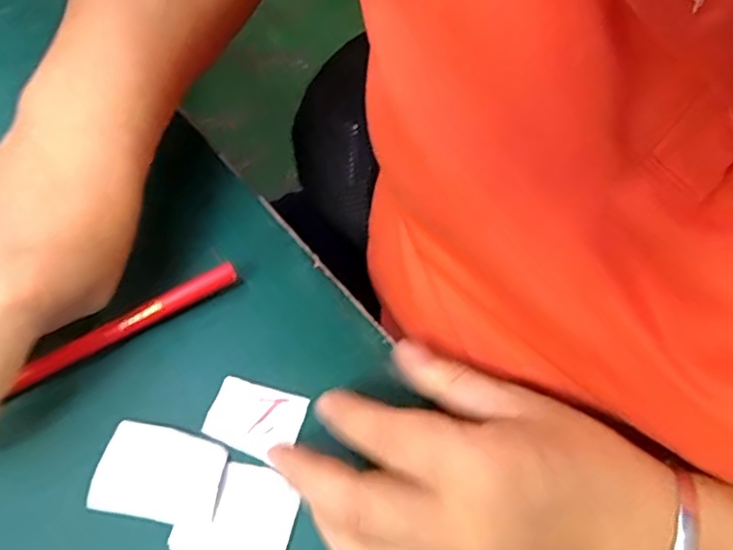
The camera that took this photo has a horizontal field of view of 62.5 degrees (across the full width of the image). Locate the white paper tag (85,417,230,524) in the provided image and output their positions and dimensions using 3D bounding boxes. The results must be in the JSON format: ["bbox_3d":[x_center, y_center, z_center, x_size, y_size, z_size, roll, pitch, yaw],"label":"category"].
[{"bbox_3d":[-0.088,0.085,0.259,0.051,0.004,0.037,11,64,2],"label":"white paper tag"}]

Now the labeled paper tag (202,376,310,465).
[{"bbox_3d":[-0.050,0.064,0.272,0.041,0.004,0.031,17,64,5],"label":"labeled paper tag"}]

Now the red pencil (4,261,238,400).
[{"bbox_3d":[-0.135,0.037,0.269,0.167,0.011,0.009,-29,69,-14],"label":"red pencil"}]

